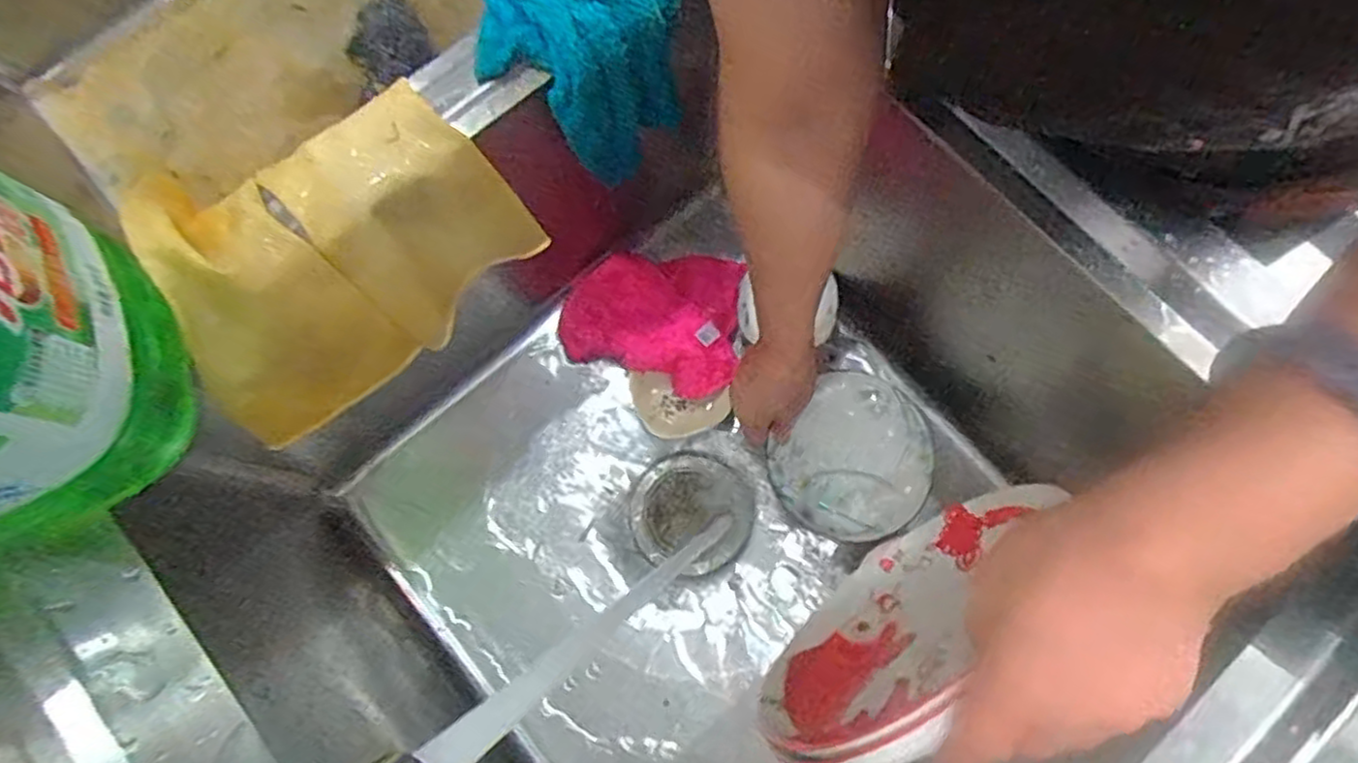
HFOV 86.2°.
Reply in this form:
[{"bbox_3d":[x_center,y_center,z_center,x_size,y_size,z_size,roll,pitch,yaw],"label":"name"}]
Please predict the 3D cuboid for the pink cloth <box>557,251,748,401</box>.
[{"bbox_3d":[-0.028,-0.058,0.680,0.167,0.054,0.141,3,76,1],"label":"pink cloth"}]

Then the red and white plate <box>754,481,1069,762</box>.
[{"bbox_3d":[0.128,0.124,0.388,0.199,0.193,0.046,-44,79,-9],"label":"red and white plate"}]

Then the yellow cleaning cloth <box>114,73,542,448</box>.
[{"bbox_3d":[-0.204,-0.080,0.451,0.216,0.126,0.135,-32,78,-7],"label":"yellow cleaning cloth"}]

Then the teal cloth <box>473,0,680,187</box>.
[{"bbox_3d":[-0.065,-0.210,0.498,0.117,0.128,0.104,0,76,1],"label":"teal cloth"}]

